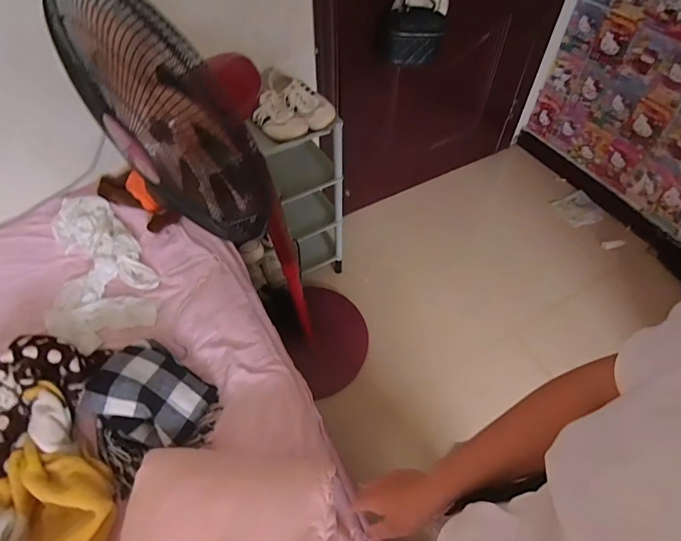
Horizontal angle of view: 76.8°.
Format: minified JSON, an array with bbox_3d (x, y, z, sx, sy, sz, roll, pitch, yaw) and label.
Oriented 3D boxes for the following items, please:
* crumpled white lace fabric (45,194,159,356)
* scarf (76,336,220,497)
[{"bbox_3d":[-0.621,-0.024,1.095,0.253,0.061,0.456,-15,56,-11],"label":"crumpled white lace fabric"},{"bbox_3d":[-0.394,0.276,0.864,0.244,0.091,0.238,35,62,23],"label":"scarf"}]

